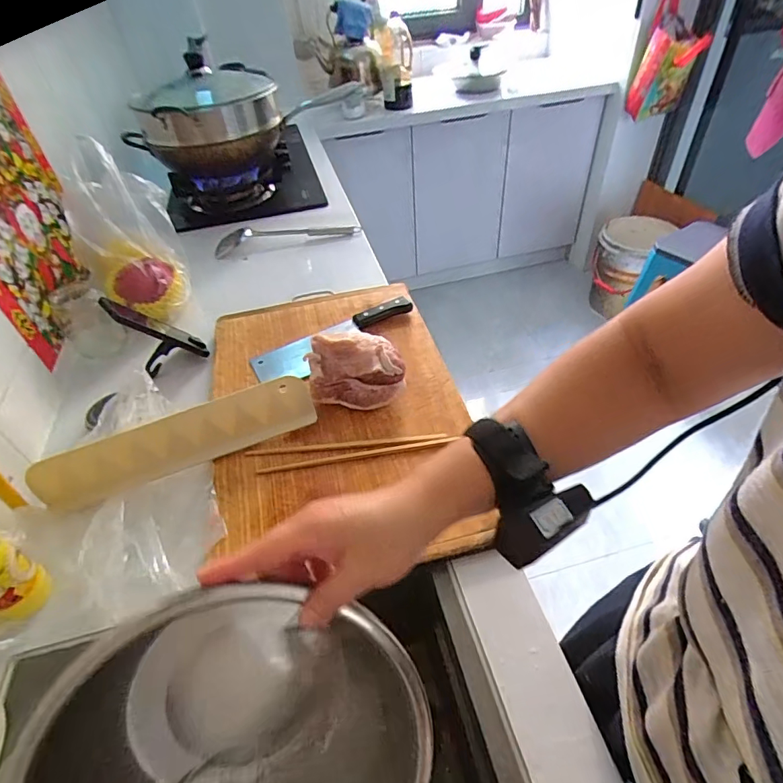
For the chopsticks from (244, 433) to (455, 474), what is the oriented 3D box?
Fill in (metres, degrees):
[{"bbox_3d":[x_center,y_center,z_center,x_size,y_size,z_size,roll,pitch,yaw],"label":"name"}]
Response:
[{"bbox_3d":[-0.050,0.072,0.594,0.258,0.007,0.033,-7,45,-2],"label":"chopsticks"}]

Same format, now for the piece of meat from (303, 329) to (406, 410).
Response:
[{"bbox_3d":[-0.051,-0.032,0.643,0.125,0.086,0.101,-11,45,-6],"label":"piece of meat"}]

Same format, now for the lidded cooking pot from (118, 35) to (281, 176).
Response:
[{"bbox_3d":[-0.420,-0.629,1.083,0.280,0.221,0.284,-2,45,2],"label":"lidded cooking pot"}]

